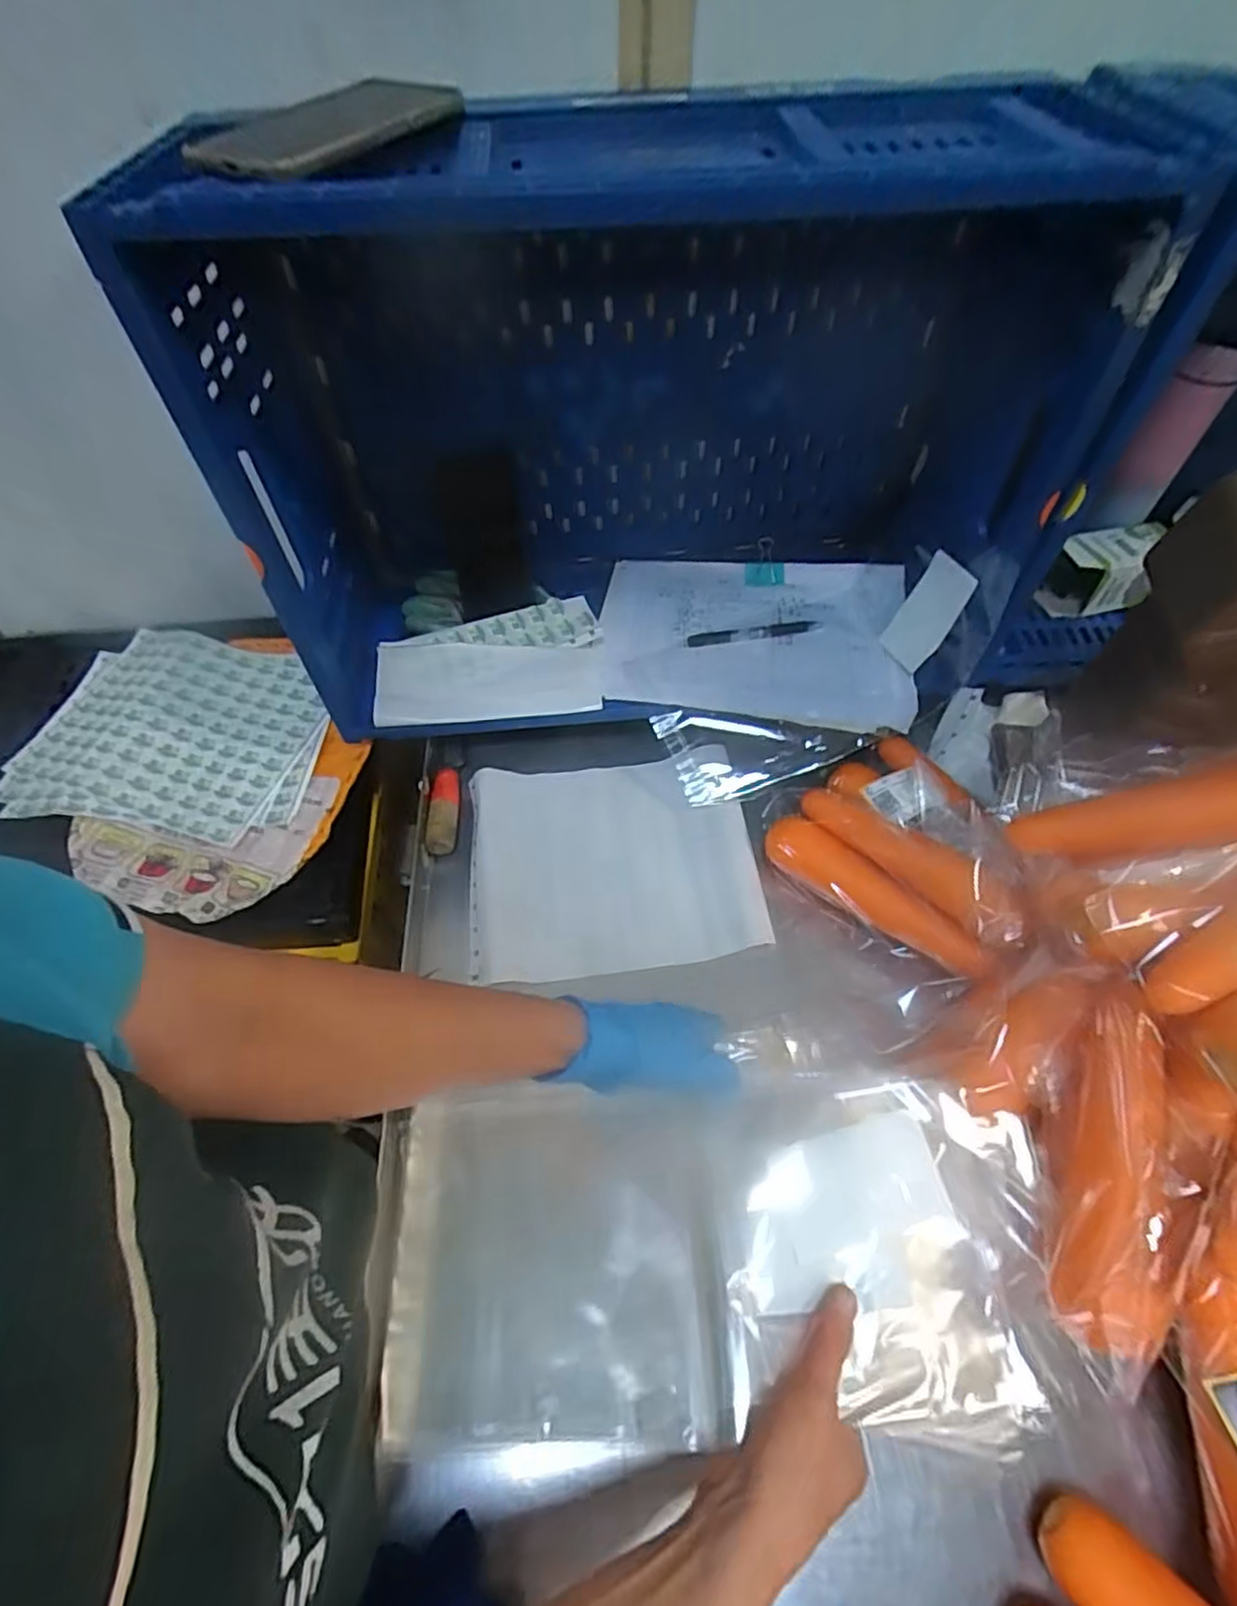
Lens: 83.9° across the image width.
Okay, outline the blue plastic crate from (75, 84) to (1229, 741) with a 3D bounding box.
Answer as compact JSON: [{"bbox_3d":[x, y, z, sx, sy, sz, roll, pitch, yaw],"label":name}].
[{"bbox_3d":[0.029,-0.298,0.559,0.613,0.364,0.255,-4,57,-2],"label":"blue plastic crate"}]

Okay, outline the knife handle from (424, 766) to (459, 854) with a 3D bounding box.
[{"bbox_3d":[-0.162,0.007,0.641,0.027,0.024,0.084,-2,57,-1],"label":"knife handle"}]

